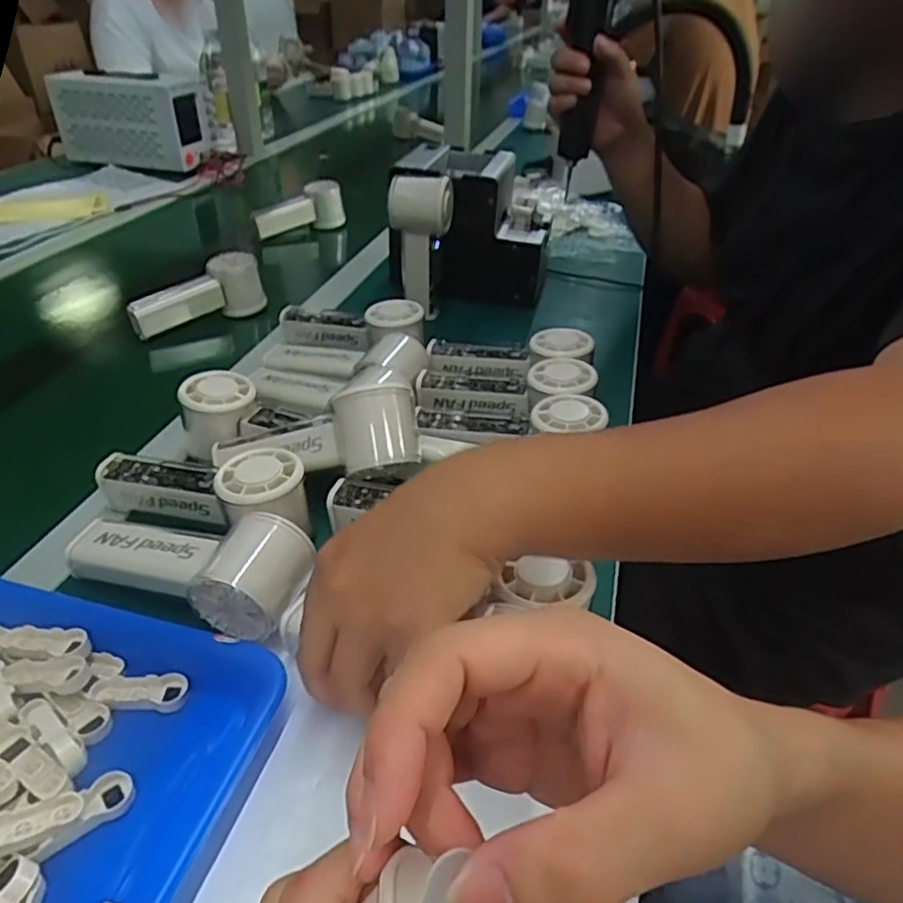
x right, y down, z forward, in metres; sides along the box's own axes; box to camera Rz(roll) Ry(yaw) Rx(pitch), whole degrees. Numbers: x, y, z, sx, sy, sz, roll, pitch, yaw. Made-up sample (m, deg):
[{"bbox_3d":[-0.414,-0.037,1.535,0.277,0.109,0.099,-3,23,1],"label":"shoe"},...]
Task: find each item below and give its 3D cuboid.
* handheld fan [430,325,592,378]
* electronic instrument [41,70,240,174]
[{"bbox_3d":[0.054,-0.090,0.614,0.153,0.037,0.057,-3,34,20],"label":"handheld fan"},{"bbox_3d":[-0.603,-0.654,1.302,0.260,0.160,0.192,14,38,18],"label":"electronic instrument"}]

